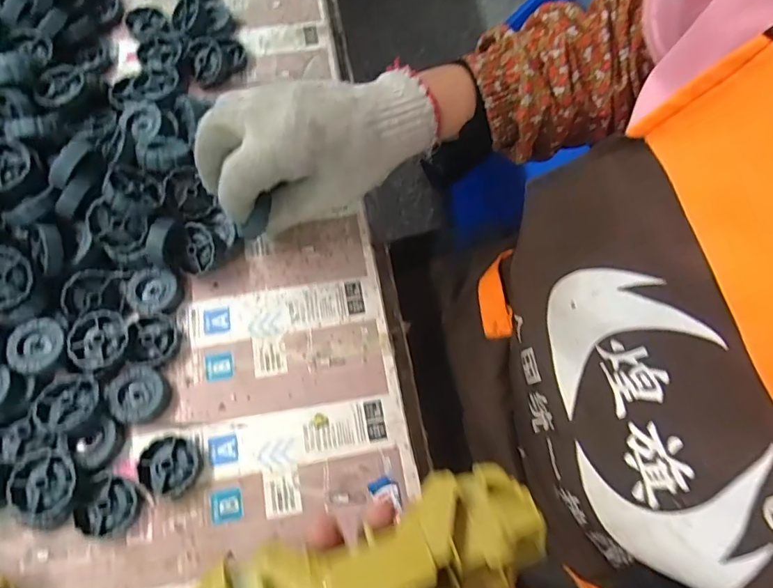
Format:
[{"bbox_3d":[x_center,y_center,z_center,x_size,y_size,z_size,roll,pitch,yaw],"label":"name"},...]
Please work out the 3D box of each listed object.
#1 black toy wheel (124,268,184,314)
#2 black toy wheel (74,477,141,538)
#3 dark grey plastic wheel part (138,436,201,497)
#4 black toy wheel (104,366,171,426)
[{"bbox_3d":[-0.176,-0.002,0.388,0.040,0.012,0.034,9,67,0],"label":"black toy wheel"},{"bbox_3d":[-0.178,0.136,0.329,0.035,0.012,0.031,-31,73,-15],"label":"black toy wheel"},{"bbox_3d":[-0.144,0.114,0.344,0.035,0.014,0.038,1,67,-3],"label":"dark grey plastic wheel part"},{"bbox_3d":[-0.173,0.070,0.358,0.039,0.009,0.039,1,67,-3],"label":"black toy wheel"}]

